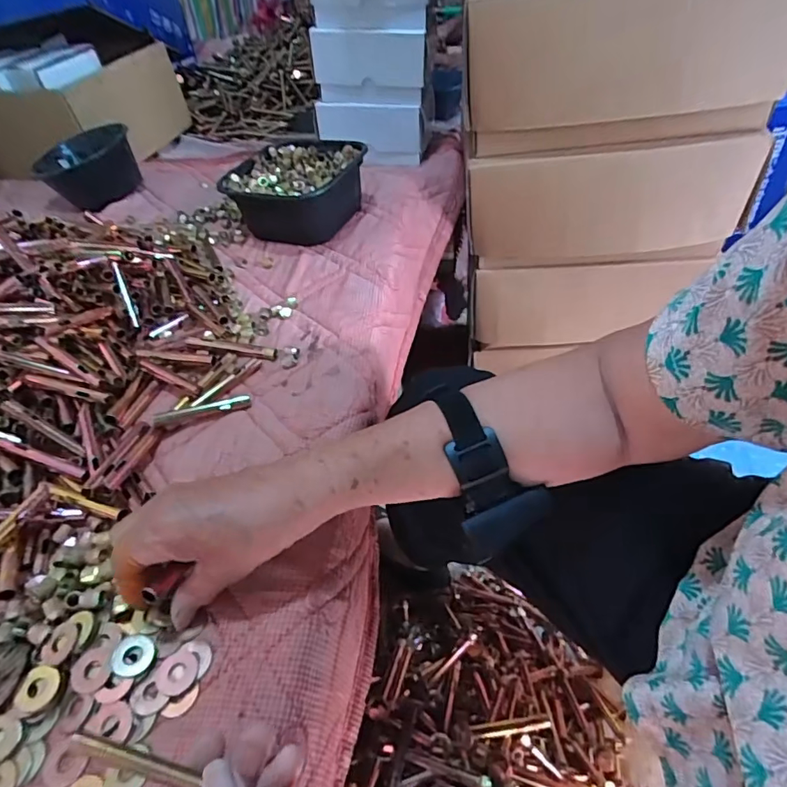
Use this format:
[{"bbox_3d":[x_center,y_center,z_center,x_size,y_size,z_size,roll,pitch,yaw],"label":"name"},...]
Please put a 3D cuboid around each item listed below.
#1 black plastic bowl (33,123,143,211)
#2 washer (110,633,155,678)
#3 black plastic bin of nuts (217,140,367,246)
[{"bbox_3d":[-0.505,-0.373,0.816,0.149,0.088,0.113,-26,50,-20],"label":"black plastic bowl"},{"bbox_3d":[-0.162,0.162,0.304,0.025,0.005,0.023,-2,46,2],"label":"washer"},{"bbox_3d":[-0.133,-0.281,0.684,0.157,0.086,0.159,-2,46,2],"label":"black plastic bin of nuts"}]

